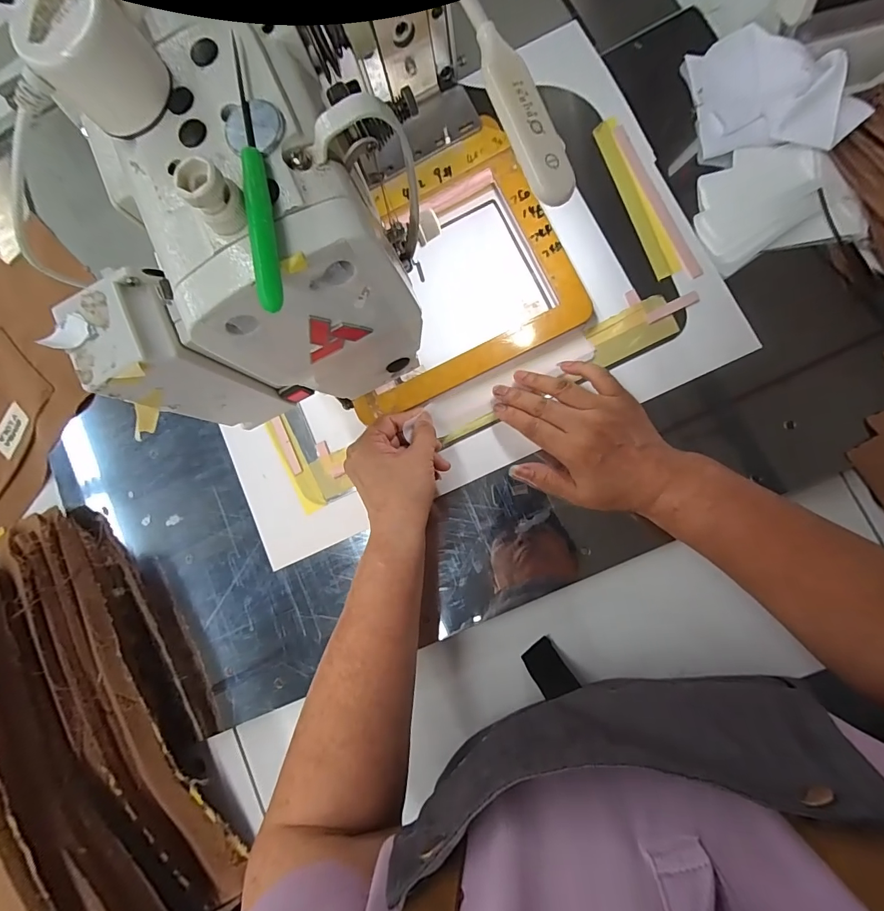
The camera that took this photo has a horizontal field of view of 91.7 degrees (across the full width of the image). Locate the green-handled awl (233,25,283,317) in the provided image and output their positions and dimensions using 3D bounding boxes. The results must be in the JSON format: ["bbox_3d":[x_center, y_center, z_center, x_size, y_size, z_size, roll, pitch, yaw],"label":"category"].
[{"bbox_3d":[-0.072,-0.110,0.167,0.007,0.009,0.111,-10,83,7],"label":"green-handled awl"}]

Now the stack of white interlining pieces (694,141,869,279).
[{"bbox_3d":[0.298,-0.229,0.381,0.125,0.025,0.100,-16,84,7],"label":"stack of white interlining pieces"}]

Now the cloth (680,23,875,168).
[{"bbox_3d":[0.276,-0.316,0.376,0.088,0.055,0.157,-36,82,4],"label":"cloth"}]

